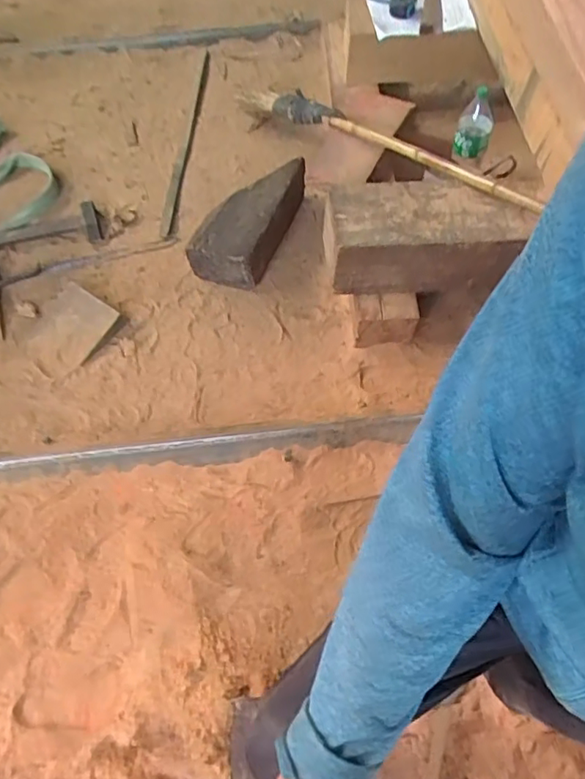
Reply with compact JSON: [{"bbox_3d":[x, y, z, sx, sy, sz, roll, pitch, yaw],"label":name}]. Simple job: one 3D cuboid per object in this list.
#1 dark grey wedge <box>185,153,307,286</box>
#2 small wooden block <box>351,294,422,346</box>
[{"bbox_3d":[-0.118,-0.462,1.574,0.179,0.174,0.375,24,66,13],"label":"dark grey wedge"},{"bbox_3d":[0.226,-0.173,1.415,0.160,0.116,0.079,-7,63,-2],"label":"small wooden block"}]

